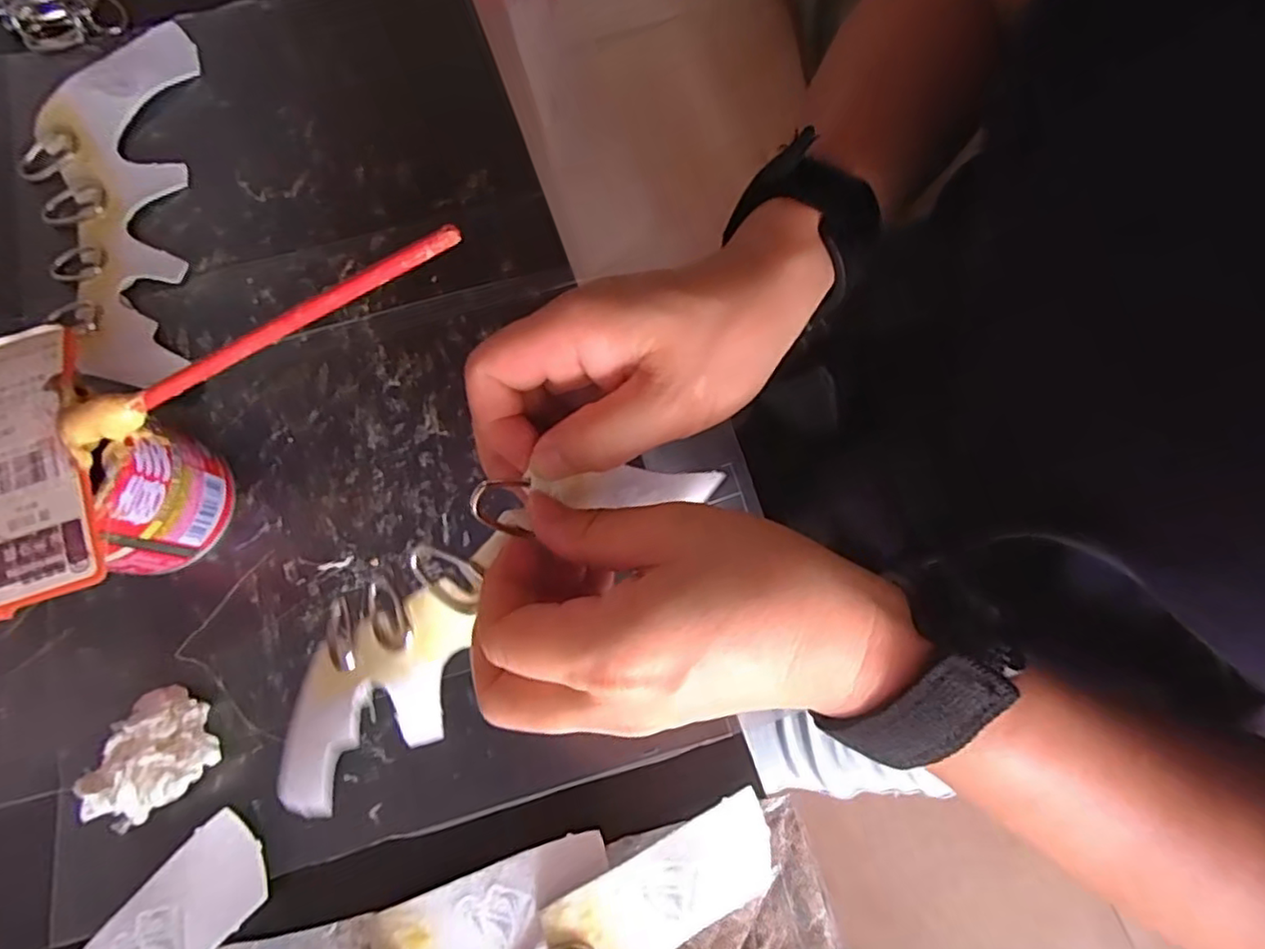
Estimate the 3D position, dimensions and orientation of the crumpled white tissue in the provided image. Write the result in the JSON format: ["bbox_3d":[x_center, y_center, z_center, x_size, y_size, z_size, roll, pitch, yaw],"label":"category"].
[{"bbox_3d":[-0.193,0.111,0.254,0.045,0.021,0.041,-36,79,-9],"label":"crumpled white tissue"}]

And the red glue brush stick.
[{"bbox_3d":[-0.124,-0.044,0.210,0.156,0.009,0.011,-23,76,11],"label":"red glue brush stick"}]

